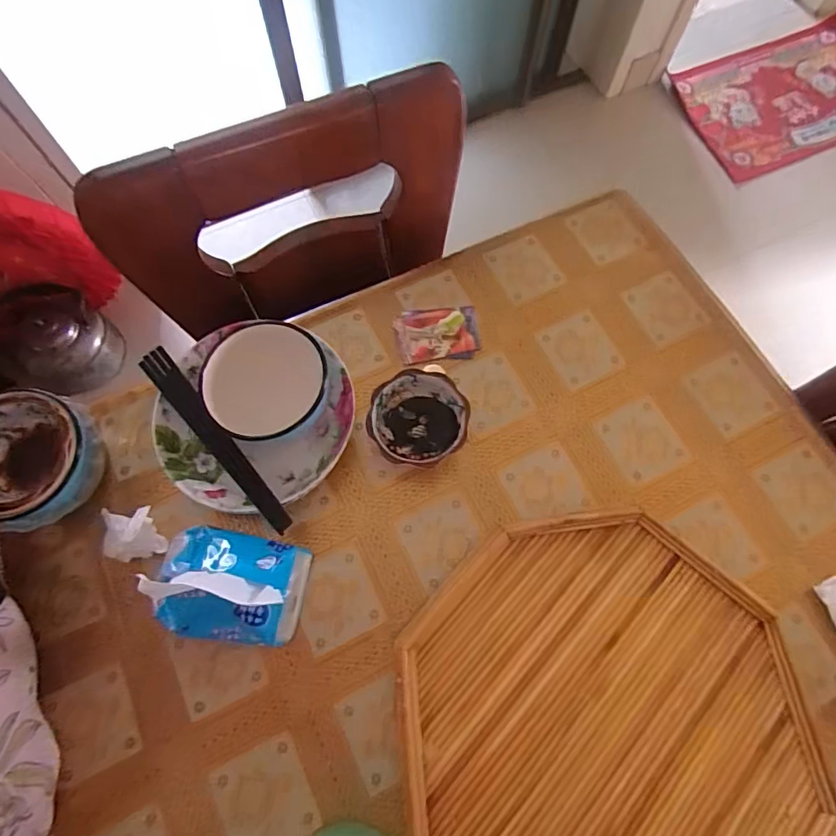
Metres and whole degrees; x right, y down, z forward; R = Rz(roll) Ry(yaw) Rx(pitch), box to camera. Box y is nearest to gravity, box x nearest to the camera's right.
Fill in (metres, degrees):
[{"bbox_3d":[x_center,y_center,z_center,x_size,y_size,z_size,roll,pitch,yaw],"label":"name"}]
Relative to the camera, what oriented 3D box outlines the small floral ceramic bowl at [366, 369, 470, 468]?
[{"bbox_3d":[0.000,0.005,0.537,0.099,0.043,0.097,0,70,0],"label":"small floral ceramic bowl"}]

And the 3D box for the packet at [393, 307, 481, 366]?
[{"bbox_3d":[0.023,-0.097,0.591,0.094,0.008,0.068,-6,70,-2],"label":"packet"}]

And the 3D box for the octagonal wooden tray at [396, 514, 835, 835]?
[{"bbox_3d":[0.164,0.270,0.448,0.335,0.032,0.343,-7,70,-3],"label":"octagonal wooden tray"}]

